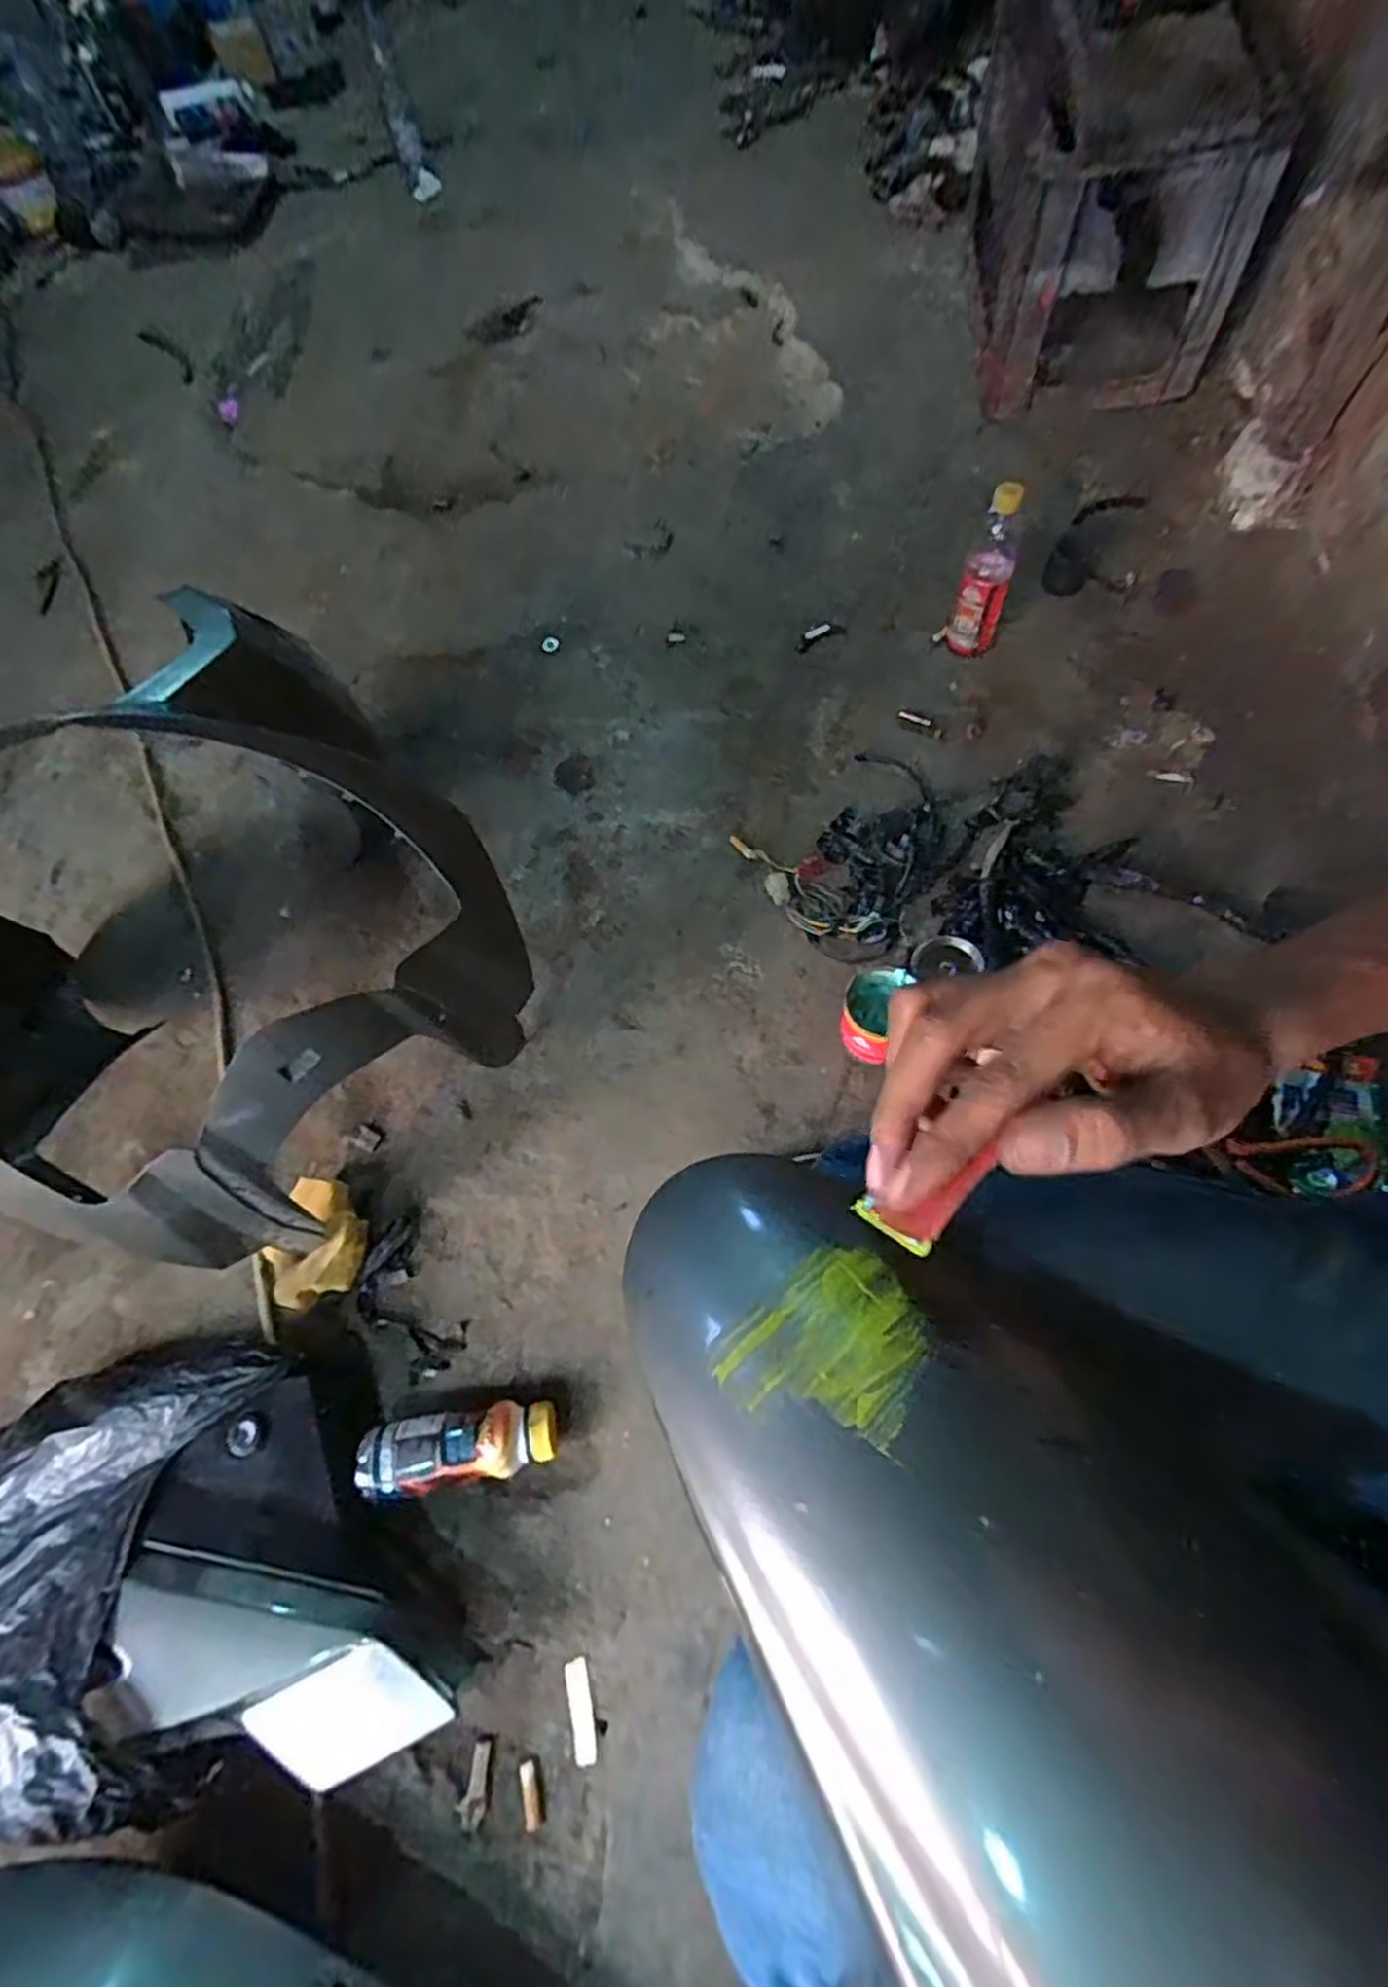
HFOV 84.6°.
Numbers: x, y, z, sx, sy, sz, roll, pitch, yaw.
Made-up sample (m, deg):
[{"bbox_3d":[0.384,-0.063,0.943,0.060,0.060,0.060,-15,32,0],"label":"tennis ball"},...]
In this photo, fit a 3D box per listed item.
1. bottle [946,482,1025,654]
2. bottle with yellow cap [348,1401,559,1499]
[{"bbox_3d":[0.339,-0.479,0.874,0.053,0.200,0.051,18,68,13],"label":"bottle"},{"bbox_3d":[-0.182,0.353,0.594,0.149,0.049,0.053,-11,64,0],"label":"bottle with yellow cap"}]

